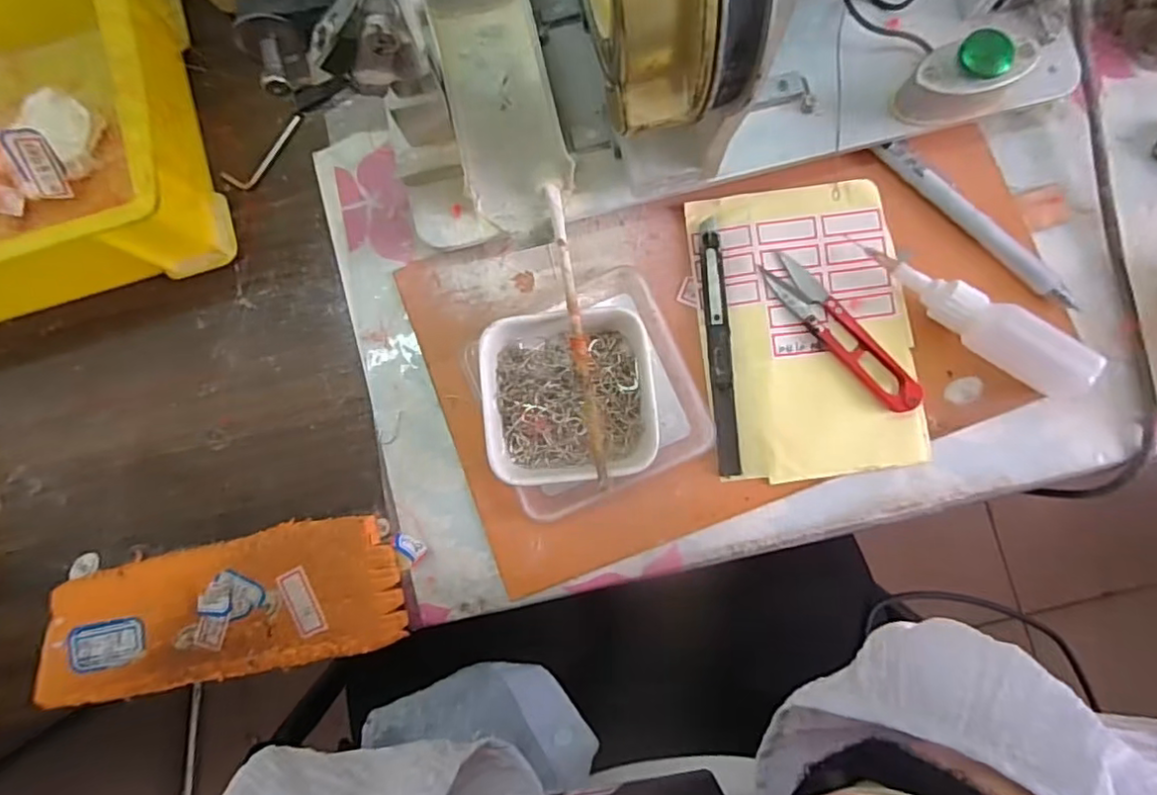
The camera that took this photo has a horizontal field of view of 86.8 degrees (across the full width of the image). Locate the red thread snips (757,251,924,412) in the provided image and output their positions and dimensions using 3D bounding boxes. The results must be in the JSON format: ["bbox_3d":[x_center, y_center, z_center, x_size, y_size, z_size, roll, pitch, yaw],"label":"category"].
[{"bbox_3d":[0.135,-0.034,0.315,0.021,0.011,0.101,-40,84,-2],"label":"red thread snips"}]

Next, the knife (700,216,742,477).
[{"bbox_3d":[0.074,-0.027,0.318,0.012,0.008,0.133,-4,84,2],"label":"knife"}]

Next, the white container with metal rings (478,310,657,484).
[{"bbox_3d":[-0.004,0.000,0.305,0.082,0.042,0.083,-6,84,4],"label":"white container with metal rings"}]

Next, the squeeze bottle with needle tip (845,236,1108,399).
[{"bbox_3d":[0.196,-0.039,0.303,0.121,0.031,0.020,33,87,5],"label":"squeeze bottle with needle tip"}]

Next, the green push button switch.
[{"bbox_3d":[0.187,-0.153,0.297,0.056,0.037,0.029,-16,84,1],"label":"green push button switch"}]

